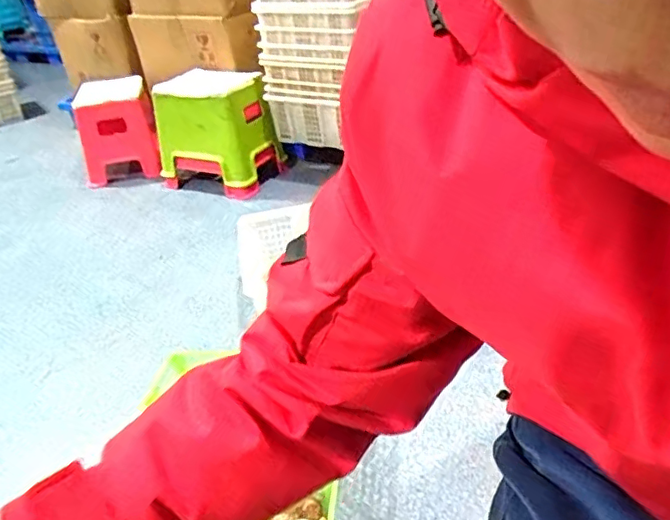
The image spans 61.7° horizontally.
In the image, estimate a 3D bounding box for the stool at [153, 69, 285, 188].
[{"bbox_3d":[-0.389,-0.434,1.824,0.293,0.293,0.289,20,39,32],"label":"stool"}]

